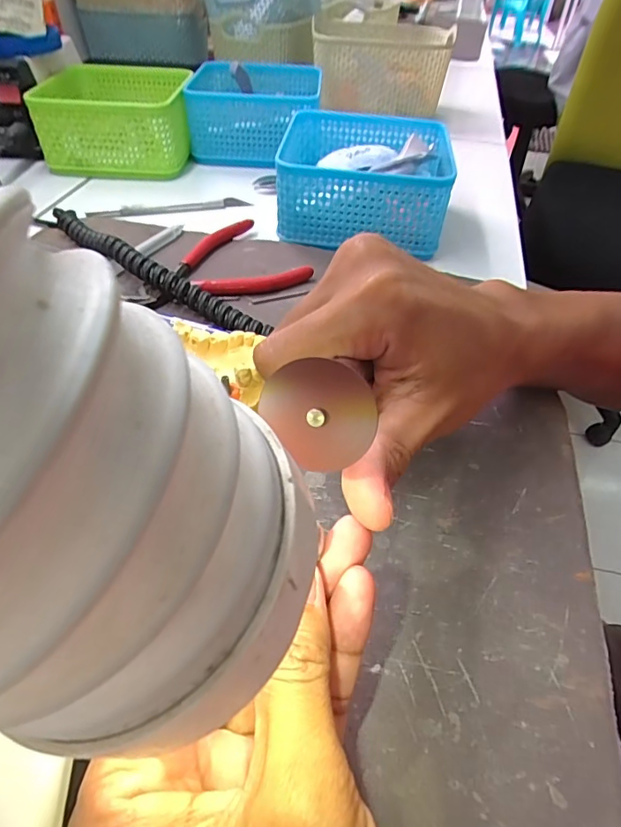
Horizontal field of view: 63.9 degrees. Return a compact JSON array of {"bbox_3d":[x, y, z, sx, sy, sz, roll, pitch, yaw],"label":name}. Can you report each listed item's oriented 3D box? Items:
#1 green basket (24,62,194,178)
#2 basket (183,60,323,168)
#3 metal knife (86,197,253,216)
[{"bbox_3d":[-0.186,-0.293,0.495,0.133,0.063,0.132,-1,46,-5],"label":"green basket"},{"bbox_3d":[-0.055,-0.317,0.522,0.128,0.061,0.133,2,46,-1],"label":"basket"},{"bbox_3d":[-0.121,-0.179,0.430,0.133,0.008,0.012,-11,47,-14],"label":"metal knife"}]

